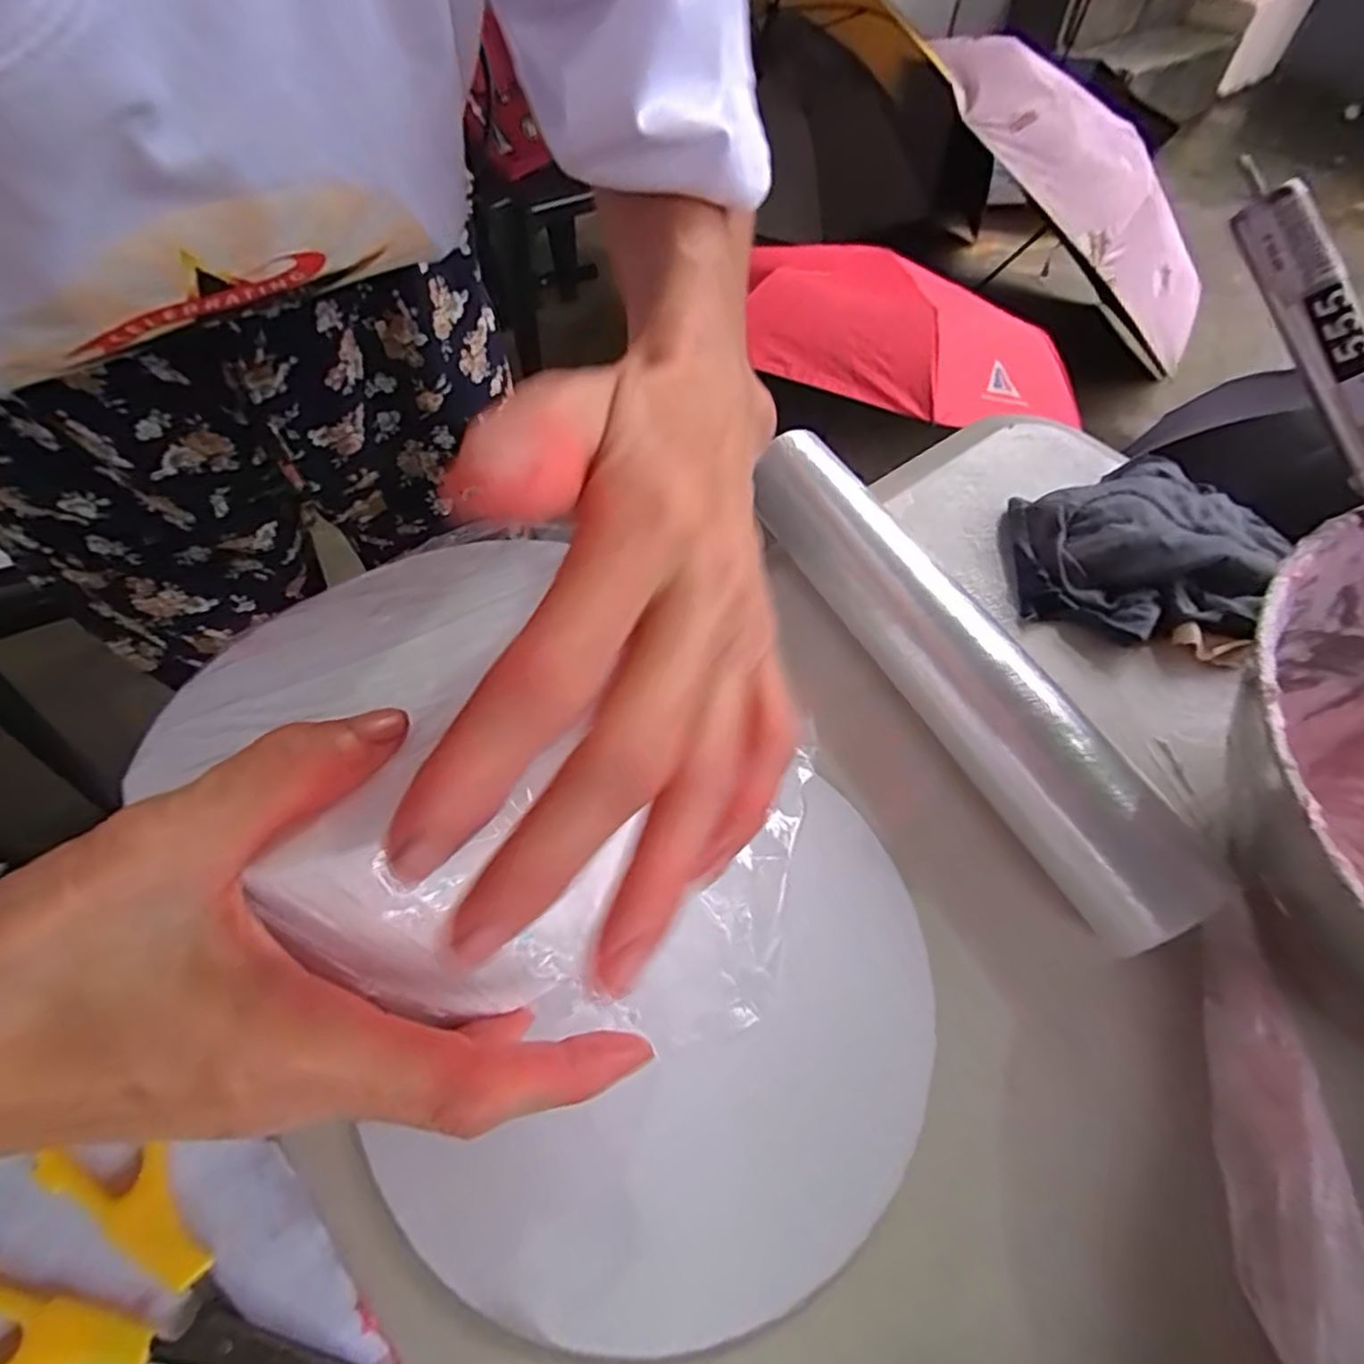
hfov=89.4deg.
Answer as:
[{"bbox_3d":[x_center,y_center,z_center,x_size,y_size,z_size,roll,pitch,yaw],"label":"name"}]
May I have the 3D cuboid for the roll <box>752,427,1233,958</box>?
[{"bbox_3d":[0.114,-0.001,0.277,0.041,0.032,0.216,-23,59,-16],"label":"roll"}]

